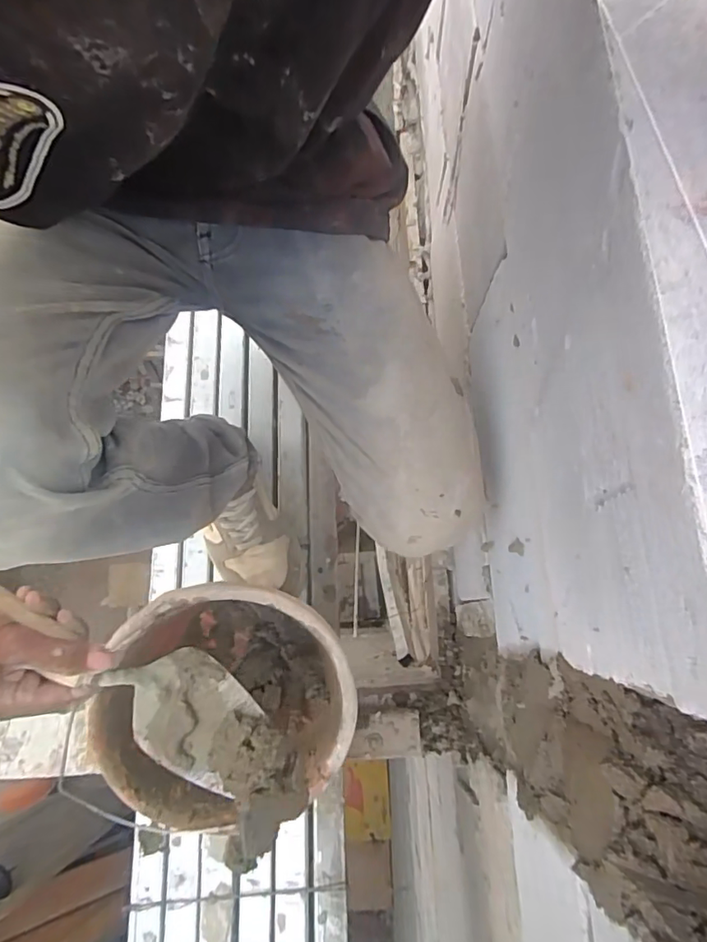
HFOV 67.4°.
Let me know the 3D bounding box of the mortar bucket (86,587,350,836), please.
[{"bbox_3d":[-0.127,0.230,0.552,0.245,0.188,0.205,-26,77,-5],"label":"mortar bucket"}]

